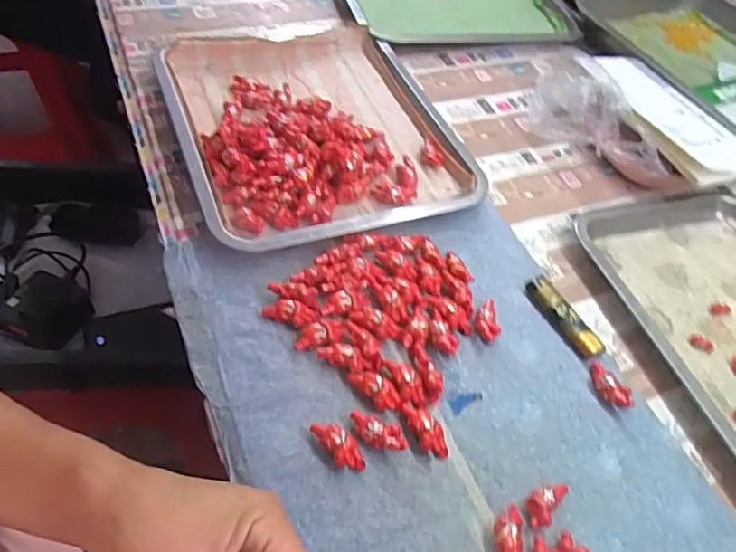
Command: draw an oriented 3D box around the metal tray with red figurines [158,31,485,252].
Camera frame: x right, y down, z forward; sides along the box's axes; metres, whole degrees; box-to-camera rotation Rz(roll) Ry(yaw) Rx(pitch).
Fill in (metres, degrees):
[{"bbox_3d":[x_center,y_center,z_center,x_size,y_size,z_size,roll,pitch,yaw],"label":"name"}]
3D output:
[{"bbox_3d":[-0.057,-0.163,0.584,0.264,0.032,0.320,-14,55,-19],"label":"metal tray with red figurines"}]

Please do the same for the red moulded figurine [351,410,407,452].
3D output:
[{"bbox_3d":[0.006,0.106,0.391,0.042,0.012,0.018,25,52,12],"label":"red moulded figurine"}]

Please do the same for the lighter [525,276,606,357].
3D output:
[{"bbox_3d":[0.161,0.033,0.478,0.020,0.010,0.081,-21,57,-23],"label":"lighter"}]

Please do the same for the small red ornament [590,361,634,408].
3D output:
[{"bbox_3d":[0.182,0.083,0.440,0.016,0.014,0.041,-17,56,-21],"label":"small red ornament"}]

